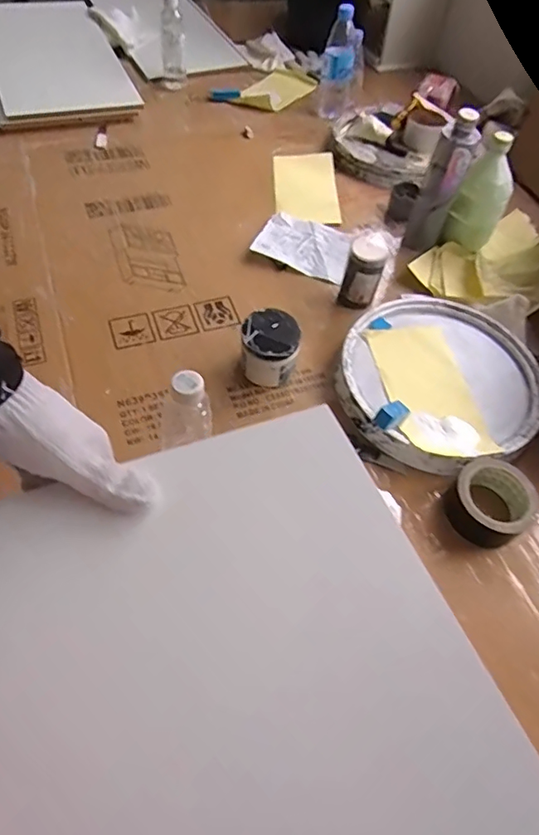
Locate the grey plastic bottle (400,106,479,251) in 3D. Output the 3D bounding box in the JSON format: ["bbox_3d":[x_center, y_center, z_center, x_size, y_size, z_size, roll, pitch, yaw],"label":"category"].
[{"bbox_3d":[0.292,-0.401,0.882,0.071,0.219,0.057,19,57,7],"label":"grey plastic bottle"}]

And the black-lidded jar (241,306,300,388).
[{"bbox_3d":[-0.001,-0.097,0.750,0.080,0.086,0.080,6,56,-1],"label":"black-lidded jar"}]

